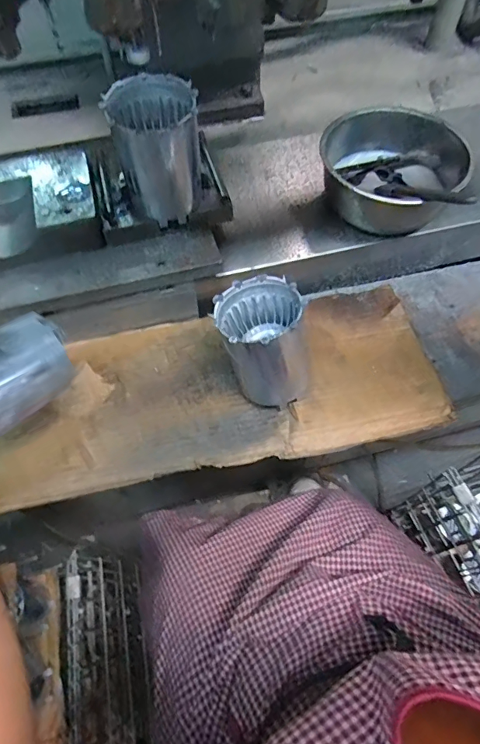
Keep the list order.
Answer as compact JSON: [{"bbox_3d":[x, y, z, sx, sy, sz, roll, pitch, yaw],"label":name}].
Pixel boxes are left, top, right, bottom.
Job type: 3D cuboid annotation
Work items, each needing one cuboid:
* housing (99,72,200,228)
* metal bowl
[{"bbox_3d":[-0.093,-0.248,0.502,0.088,0.116,0.091,0,61,0],"label":"housing"},{"bbox_3d":[0.200,-0.269,0.599,0.186,0.076,0.158,-32,66,-16],"label":"metal bowl"}]

